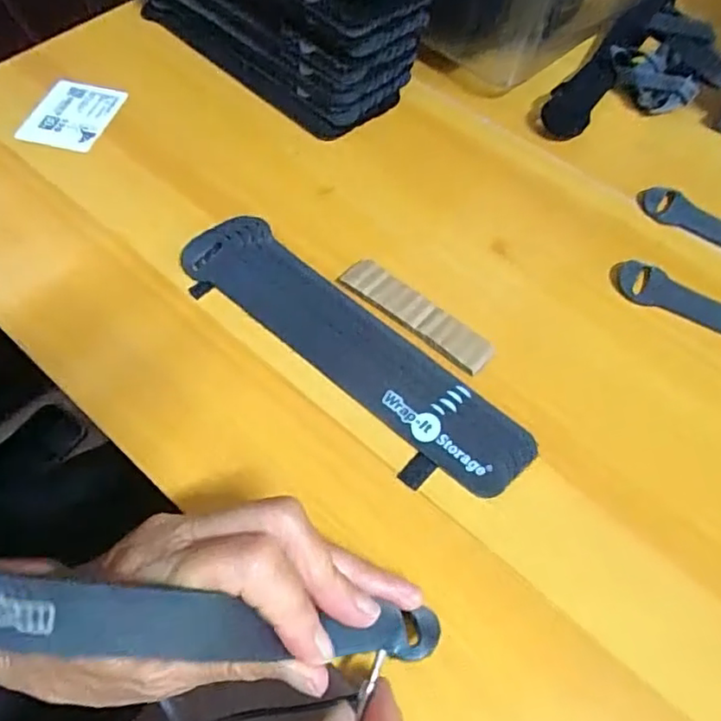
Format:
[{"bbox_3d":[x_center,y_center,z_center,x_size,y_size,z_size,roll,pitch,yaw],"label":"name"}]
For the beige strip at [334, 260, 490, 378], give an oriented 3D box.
[{"bbox_3d":[0.028,-0.024,0.309,0.086,0.004,0.021,35,65,17],"label":"beige strip"}]

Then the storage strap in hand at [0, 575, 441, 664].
[{"bbox_3d":[-0.057,0.079,0.181,0.192,0.013,0.017,19,53,-29],"label":"storage strap in hand"}]

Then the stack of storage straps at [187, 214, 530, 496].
[{"bbox_3d":[-0.009,-0.007,0.299,0.202,0.008,0.051,40,66,19],"label":"stack of storage straps"}]

